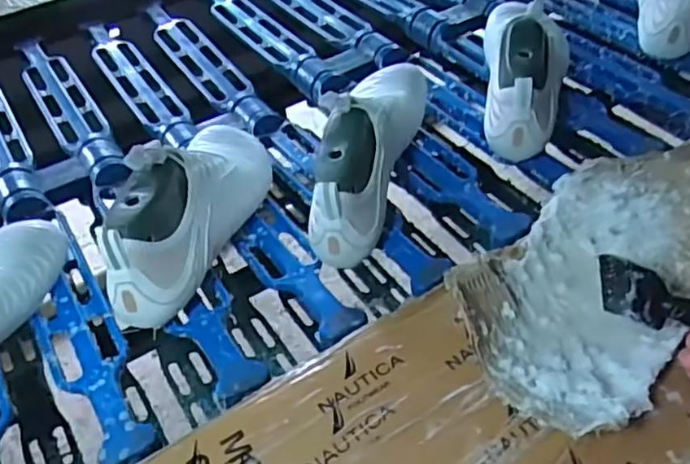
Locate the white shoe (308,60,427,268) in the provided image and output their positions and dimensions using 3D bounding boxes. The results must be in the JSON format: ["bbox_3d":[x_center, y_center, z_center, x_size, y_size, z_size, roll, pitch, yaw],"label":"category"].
[{"bbox_3d":[0.031,-0.094,0.639,0.083,0.103,0.268,5,45,12],"label":"white shoe"}]

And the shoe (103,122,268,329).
[{"bbox_3d":[-0.133,-0.043,0.601,0.092,0.110,0.284,-1,44,6],"label":"shoe"}]

